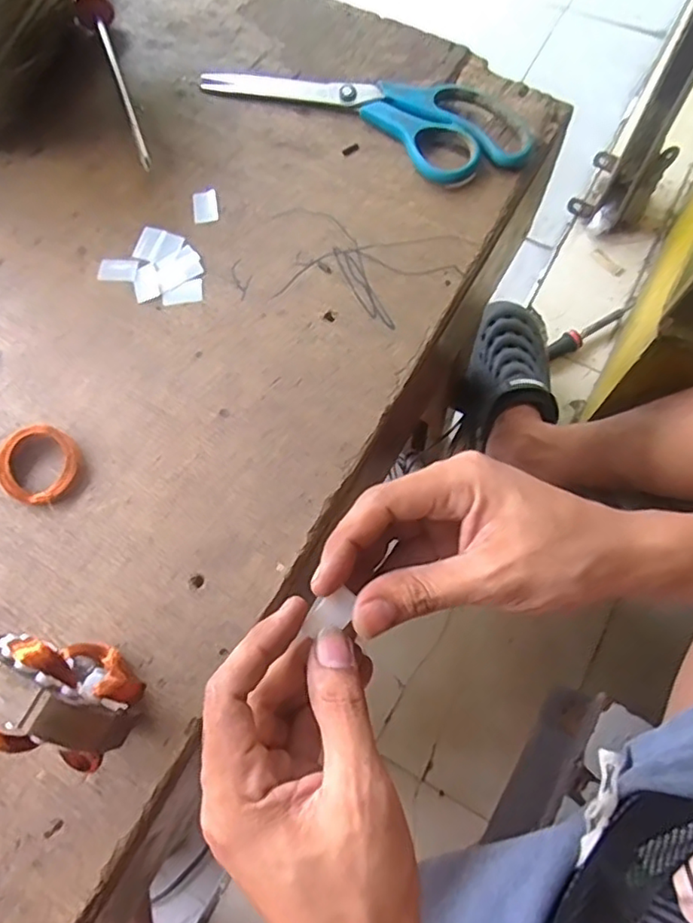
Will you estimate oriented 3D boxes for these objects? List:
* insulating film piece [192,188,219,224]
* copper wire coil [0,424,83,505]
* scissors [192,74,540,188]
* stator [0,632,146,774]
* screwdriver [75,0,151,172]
[{"bbox_3d":[-0.093,-0.169,0.398,0.016,0.004,0.024,-9,71,0],"label":"insulating film piece"},{"bbox_3d":[-0.175,0.001,0.342,0.041,0.015,0.043,-1,71,2],"label":"copper wire coil"},{"bbox_3d":[0.009,-0.240,0.410,0.231,0.014,0.072,23,74,10],"label":"scissors"},{"bbox_3d":[-0.128,0.105,0.273,0.066,0.074,0.042,15,73,8],"label":"stator"},{"bbox_3d":[-0.177,-0.311,0.437,0.024,0.026,0.249,-19,72,-4],"label":"screwdriver"}]

